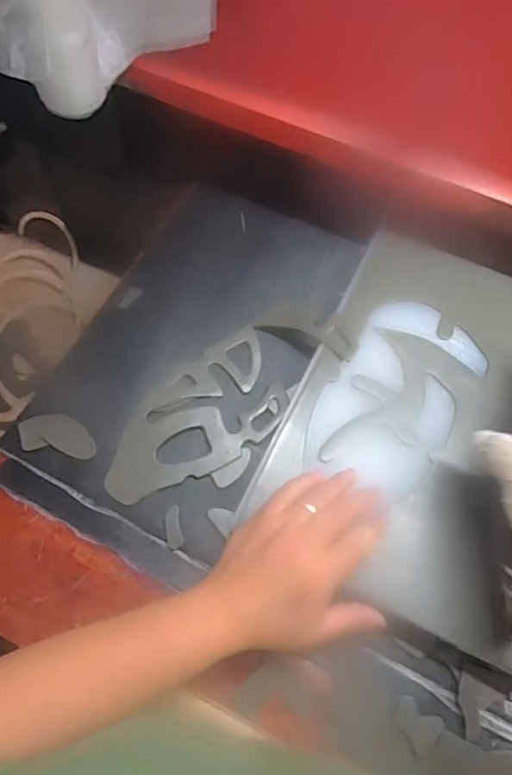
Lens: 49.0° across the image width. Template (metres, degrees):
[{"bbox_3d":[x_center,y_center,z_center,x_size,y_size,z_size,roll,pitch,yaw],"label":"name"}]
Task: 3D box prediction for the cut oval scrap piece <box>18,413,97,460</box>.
[{"bbox_3d":[-0.172,0.041,0.492,0.069,0.005,0.035,8,73,6],"label":"cut oval scrap piece"}]

